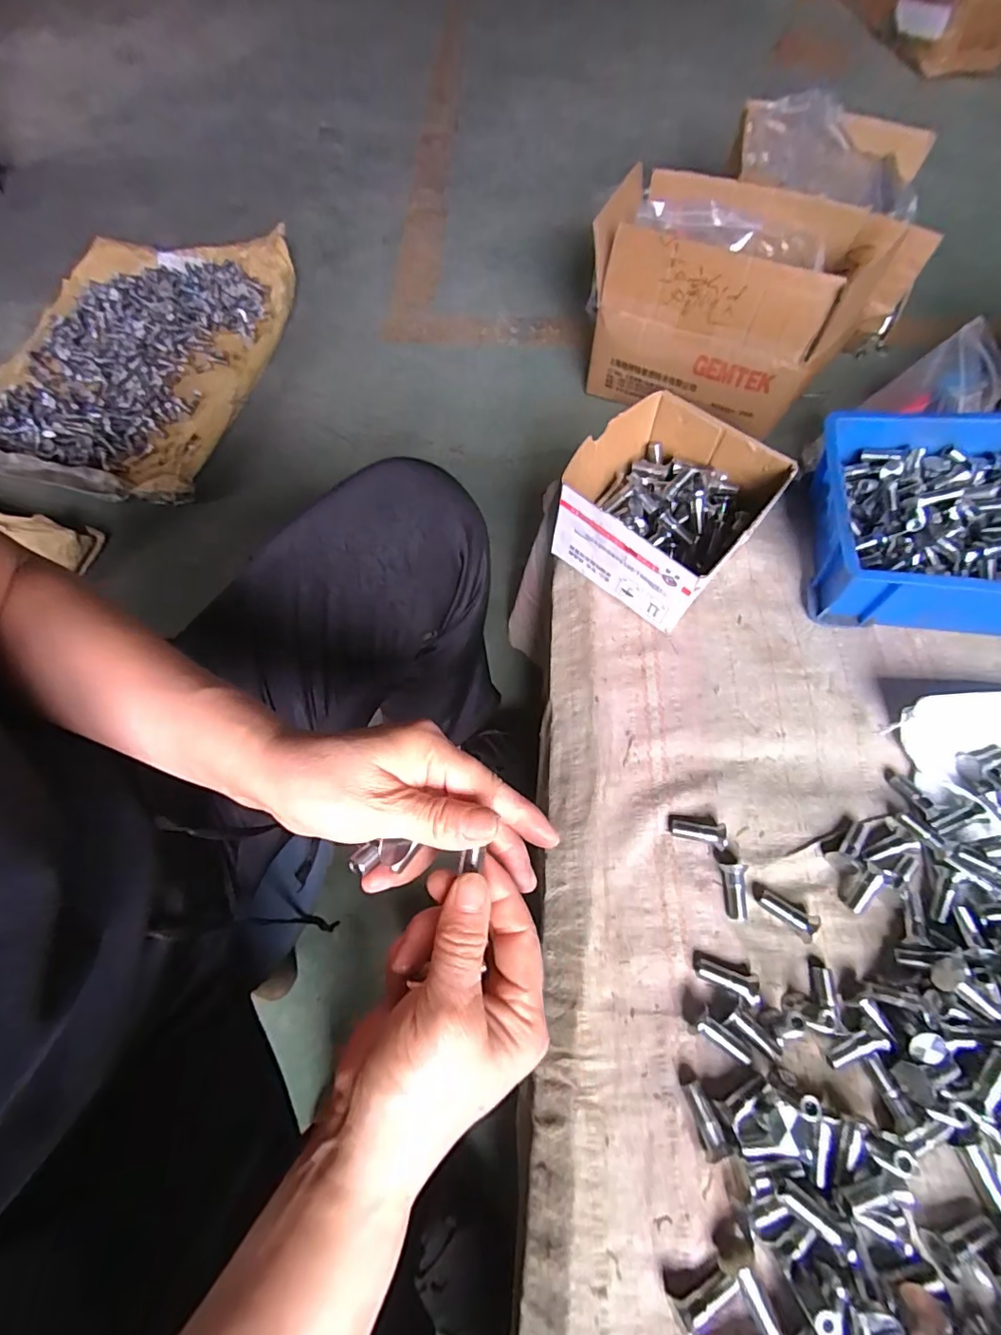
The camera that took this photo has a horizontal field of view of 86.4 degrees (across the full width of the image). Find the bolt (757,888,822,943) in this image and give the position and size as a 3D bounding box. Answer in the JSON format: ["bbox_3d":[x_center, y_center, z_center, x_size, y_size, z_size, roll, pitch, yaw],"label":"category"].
[{"bbox_3d":[0.186,0.159,0.344,0.038,0.013,0.014,34,66,16],"label":"bolt"}]

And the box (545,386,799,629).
[{"bbox_3d":[0.135,-0.131,0.451,0.142,0.089,0.149,40,70,17],"label":"box"}]

